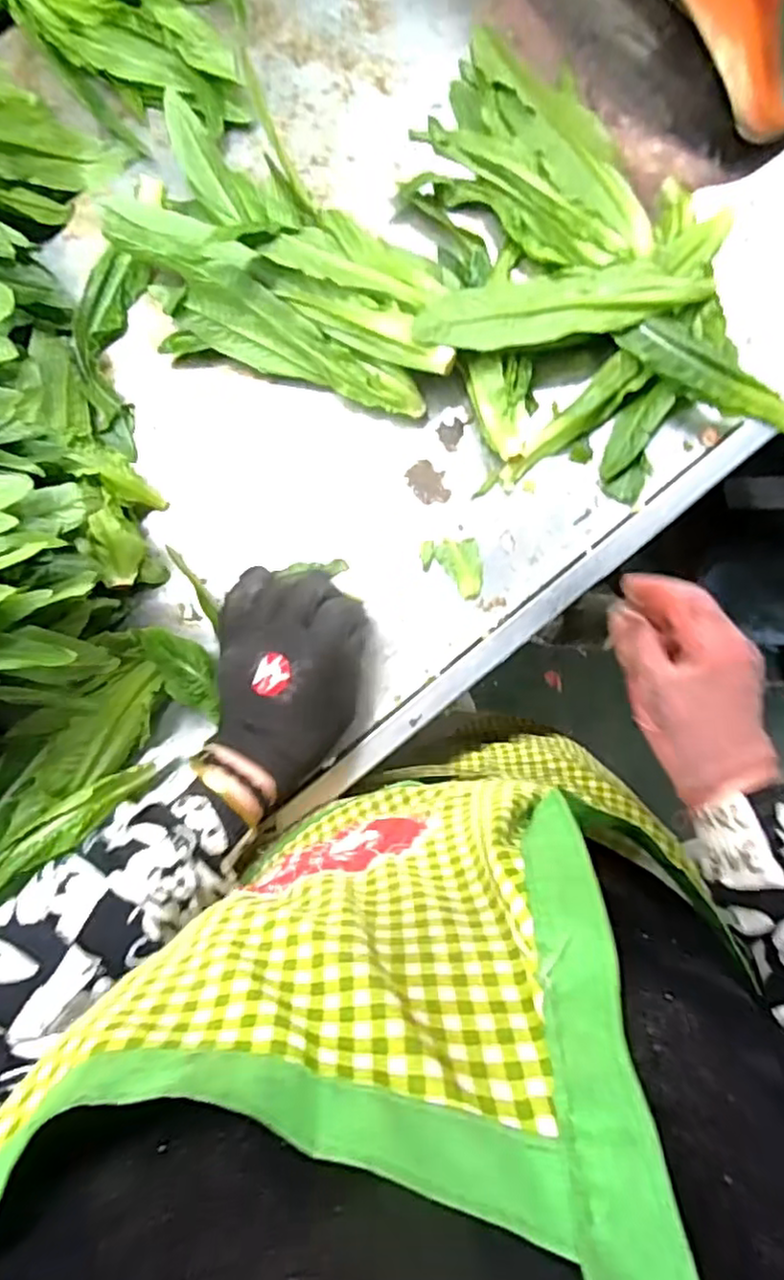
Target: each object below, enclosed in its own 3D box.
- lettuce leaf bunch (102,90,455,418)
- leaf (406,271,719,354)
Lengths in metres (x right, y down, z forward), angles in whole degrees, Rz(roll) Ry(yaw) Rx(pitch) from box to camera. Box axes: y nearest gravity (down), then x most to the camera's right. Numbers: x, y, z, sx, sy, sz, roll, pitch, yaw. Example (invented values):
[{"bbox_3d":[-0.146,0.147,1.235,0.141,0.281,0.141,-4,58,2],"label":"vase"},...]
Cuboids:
[{"bbox_3d":[-0.072,-0.260,0.477,0.233,0.061,0.143,15,90,0],"label":"lettuce leaf bunch"},{"bbox_3d":[0.119,-0.231,0.467,0.205,0.021,0.046,-6,90,0],"label":"leaf"}]

